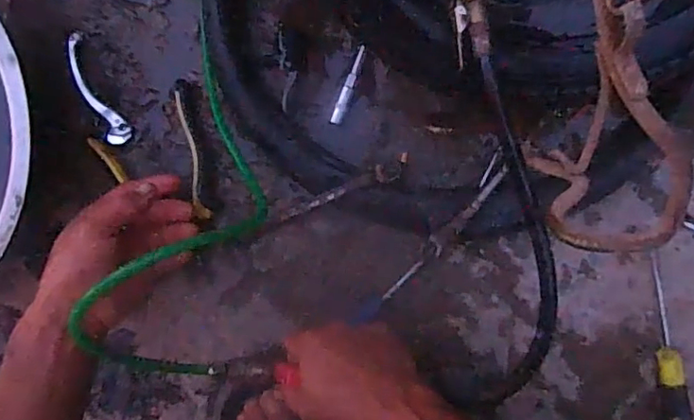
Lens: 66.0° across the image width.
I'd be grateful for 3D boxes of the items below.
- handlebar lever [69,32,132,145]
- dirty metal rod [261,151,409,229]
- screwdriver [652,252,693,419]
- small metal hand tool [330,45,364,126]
[{"bbox_3d":[-0.248,-0.118,0.525,0.021,0.013,0.114,-26,92,6],"label":"handlebar lever"},{"bbox_3d":[-0.012,-0.013,0.516,0.153,0.019,0.018,-24,92,6],"label":"dirty metal rod"},{"bbox_3d":[0.300,0.135,0.494,0.023,0.023,0.184,-7,94,5],"label":"screwdriver"},{"bbox_3d":[0.001,-0.117,0.506,0.012,0.008,0.075,21,96,3],"label":"small metal hand tool"}]

